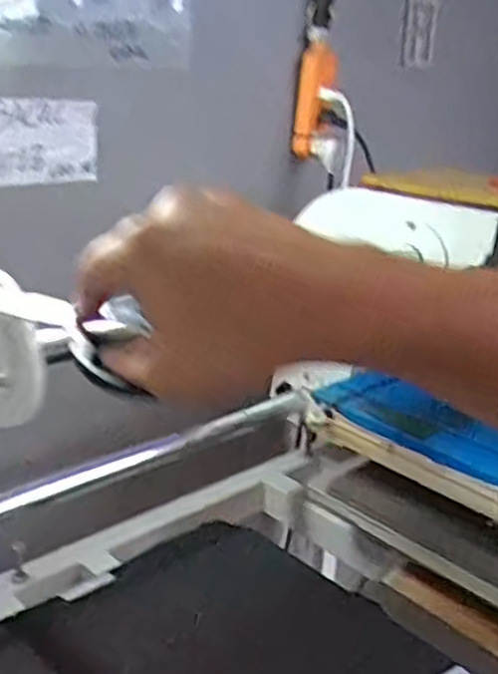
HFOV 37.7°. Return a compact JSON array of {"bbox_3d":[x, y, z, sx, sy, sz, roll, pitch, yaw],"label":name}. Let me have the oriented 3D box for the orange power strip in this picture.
[{"bbox_3d":[0.107,-0.385,1.190,0.060,0.168,0.044,4,19,1],"label":"orange power strip"}]

